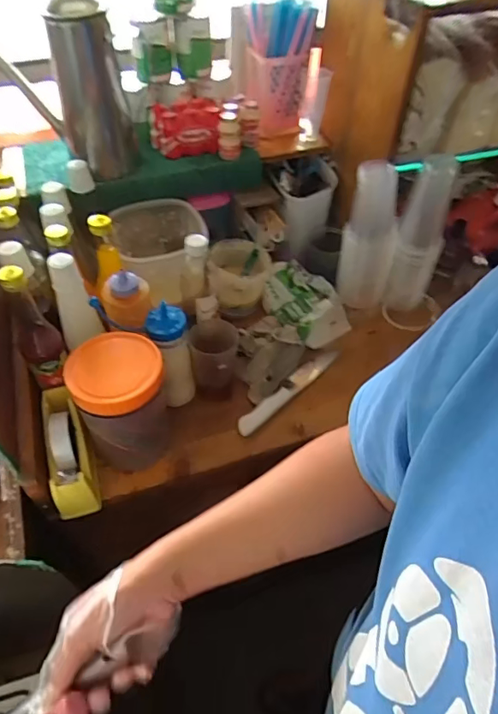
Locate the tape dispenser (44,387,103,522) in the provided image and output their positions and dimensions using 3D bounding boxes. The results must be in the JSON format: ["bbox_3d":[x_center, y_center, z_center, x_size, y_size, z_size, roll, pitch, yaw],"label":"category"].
[{"bbox_3d":[-0.259,0.126,0.717,0.056,0.065,0.188,-15,66,-13],"label":"tape dispenser"}]

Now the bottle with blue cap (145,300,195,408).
[{"bbox_3d":[-0.121,0.003,0.789,0.056,0.174,0.067,-11,52,-10],"label":"bottle with blue cap"}]

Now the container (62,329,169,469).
[{"bbox_3d":[-0.179,0.071,0.727,0.115,0.188,0.122,-8,52,-8],"label":"container"}]

